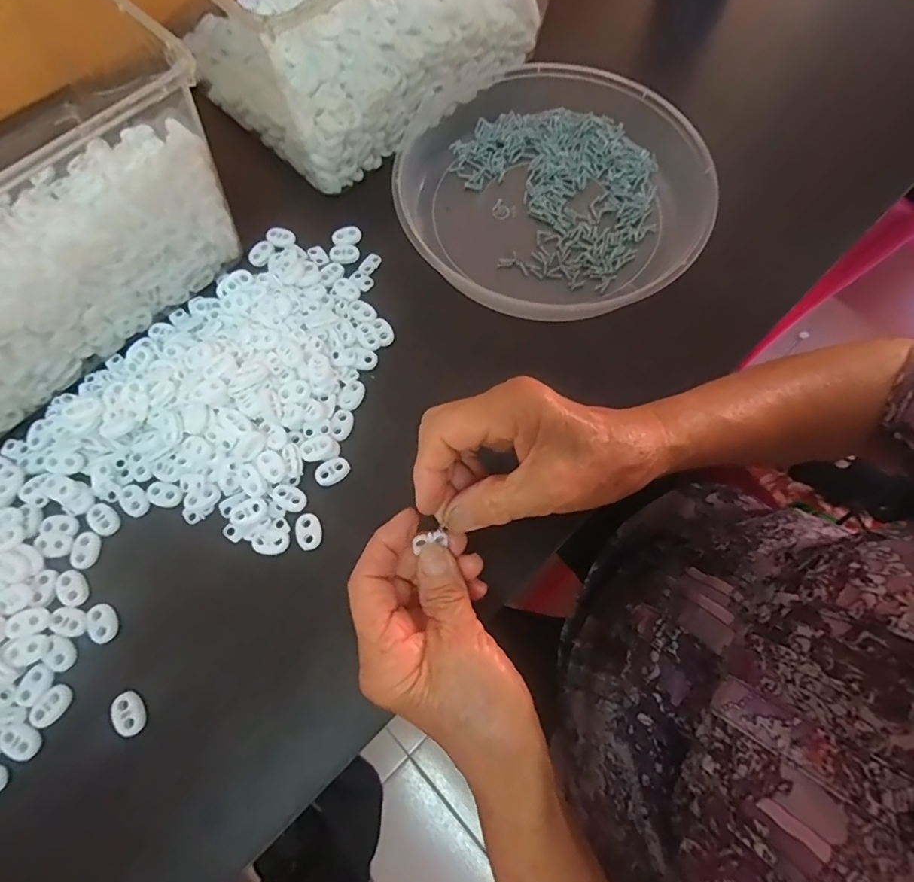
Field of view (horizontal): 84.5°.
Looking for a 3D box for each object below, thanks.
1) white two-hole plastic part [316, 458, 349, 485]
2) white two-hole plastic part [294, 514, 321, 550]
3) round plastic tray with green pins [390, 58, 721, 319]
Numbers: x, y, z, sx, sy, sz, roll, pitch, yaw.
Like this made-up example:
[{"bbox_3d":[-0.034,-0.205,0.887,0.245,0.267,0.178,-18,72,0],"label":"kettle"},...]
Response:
[{"bbox_3d":[-0.081,0.020,0.329,0.022,0.004,0.016,-26,73,-9],"label":"white two-hole plastic part"},{"bbox_3d":[-0.093,0.056,0.314,0.015,0.004,0.023,-15,71,-6],"label":"white two-hole plastic part"},{"bbox_3d":[0.071,-0.206,0.397,0.231,0.045,0.229,0,70,0],"label":"round plastic tray with green pins"}]

